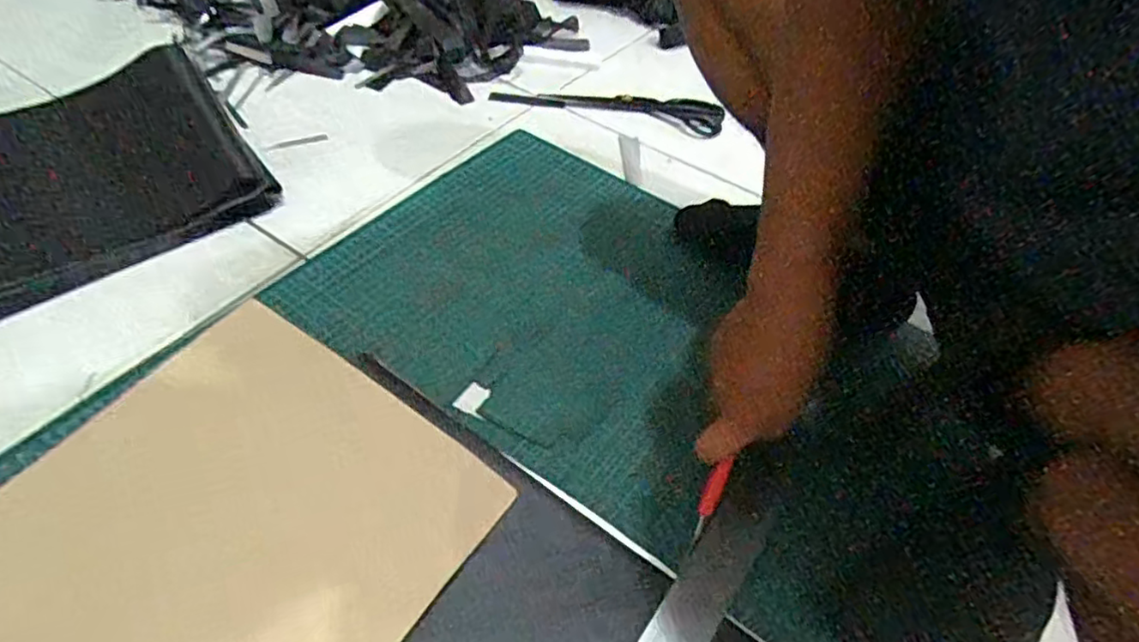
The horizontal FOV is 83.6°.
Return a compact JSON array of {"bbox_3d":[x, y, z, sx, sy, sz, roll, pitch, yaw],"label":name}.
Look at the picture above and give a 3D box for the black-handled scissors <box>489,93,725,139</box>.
[{"bbox_3d":[0.052,-0.294,0.856,0.300,0.015,0.072,12,48,5],"label":"black-handled scissors"}]

